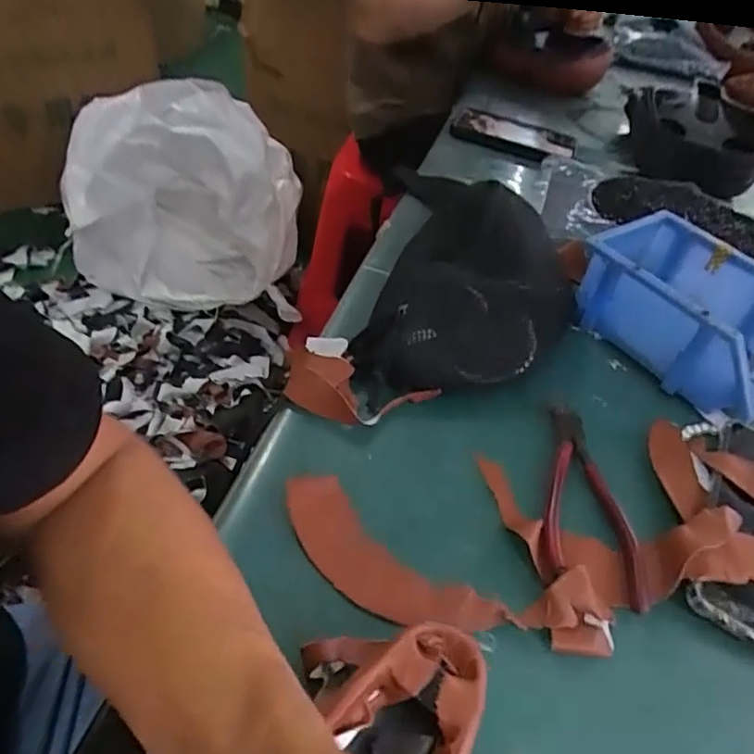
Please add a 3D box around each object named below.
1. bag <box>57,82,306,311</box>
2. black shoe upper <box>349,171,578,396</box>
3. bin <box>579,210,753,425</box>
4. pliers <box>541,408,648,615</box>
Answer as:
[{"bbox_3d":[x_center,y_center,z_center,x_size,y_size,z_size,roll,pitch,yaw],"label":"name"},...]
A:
[{"bbox_3d":[-0.476,-0.440,1.386,0.466,0.372,0.539,-14,50,-23],"label":"bag"},{"bbox_3d":[0.084,-0.082,0.496,0.170,0.066,0.244,13,45,2],"label":"black shoe upper"},{"bbox_3d":[0.267,-0.057,0.501,0.127,0.067,0.179,-22,54,-28],"label":"bin"},{"bbox_3d":[0.136,0.072,0.387,0.060,0.021,0.141,12,45,1],"label":"pliers"}]

